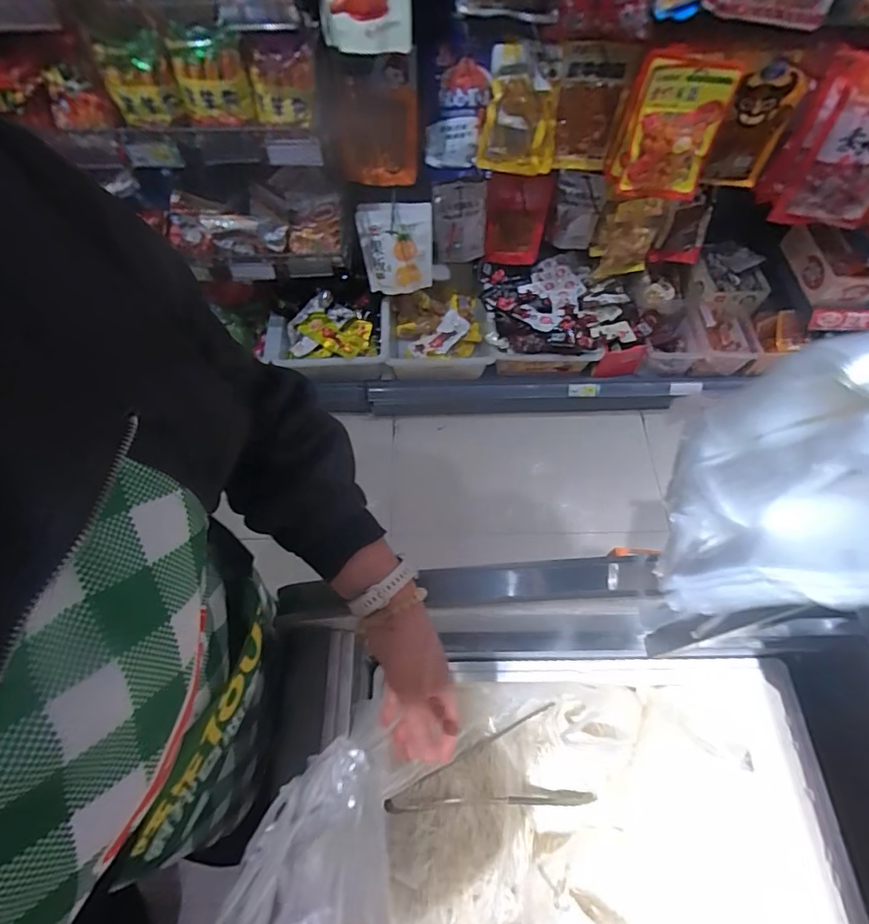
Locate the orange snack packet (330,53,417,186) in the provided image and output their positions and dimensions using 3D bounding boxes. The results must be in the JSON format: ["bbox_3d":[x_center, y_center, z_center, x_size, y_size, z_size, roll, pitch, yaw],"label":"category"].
[{"bbox_3d":[-0.131,-0.747,1.114,0.178,0.256,0.062,6,62,3],"label":"orange snack packet"}]

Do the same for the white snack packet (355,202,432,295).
[{"bbox_3d":[-0.097,-0.532,1.277,0.182,0.227,0.063,0,62,0],"label":"white snack packet"}]

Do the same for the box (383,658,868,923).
[{"bbox_3d":[0.230,0.490,0.674,0.566,0.159,0.402,-1,62,-1],"label":"box"}]

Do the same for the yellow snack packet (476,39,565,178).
[{"bbox_3d":[0.181,-0.726,1.062,0.166,0.233,0.065,6,62,3],"label":"yellow snack packet"}]

